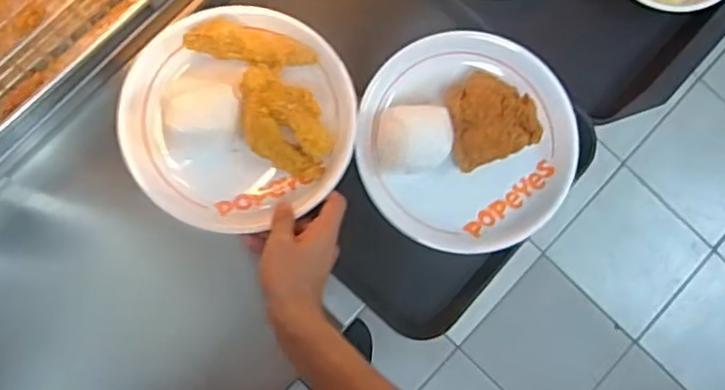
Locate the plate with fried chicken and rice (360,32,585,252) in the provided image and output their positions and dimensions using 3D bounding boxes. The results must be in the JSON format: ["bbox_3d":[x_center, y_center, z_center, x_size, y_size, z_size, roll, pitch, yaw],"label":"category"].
[{"bbox_3d":[0.108,-0.056,0.639,0.212,0.055,0.216,0,91,-5],"label":"plate with fried chicken and rice"}]

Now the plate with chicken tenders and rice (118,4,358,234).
[{"bbox_3d":[-0.117,-0.079,0.617,0.210,0.037,0.212,1,85,-6],"label":"plate with chicken tenders and rice"}]

